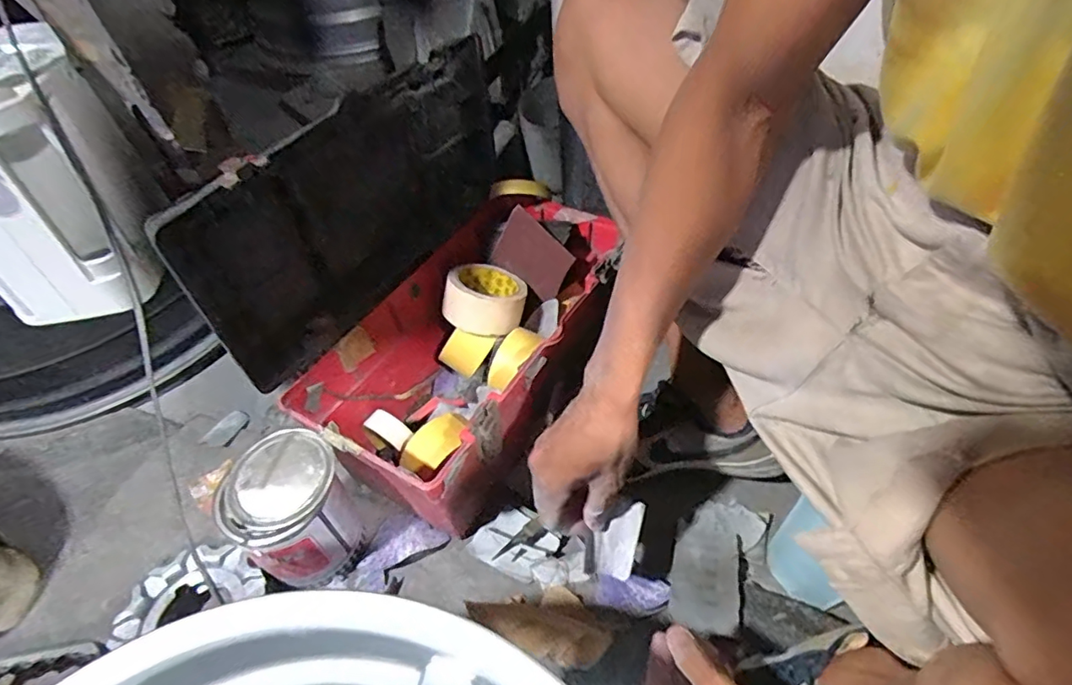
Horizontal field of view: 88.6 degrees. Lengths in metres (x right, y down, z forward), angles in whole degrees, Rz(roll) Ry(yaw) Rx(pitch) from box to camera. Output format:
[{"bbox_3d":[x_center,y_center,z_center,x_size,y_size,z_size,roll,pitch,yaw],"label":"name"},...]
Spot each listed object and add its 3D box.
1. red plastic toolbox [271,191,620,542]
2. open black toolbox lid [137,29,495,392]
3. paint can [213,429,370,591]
[{"bbox_3d":[-0.064,0.005,0.670,0.204,0.160,0.413,24,53,21],"label":"red plastic toolbox"},{"bbox_3d":[-0.170,-0.150,0.585,0.025,0.213,0.415,21,54,20],"label":"open black toolbox lid"},{"bbox_3d":[-0.239,0.168,0.551,0.107,0.133,0.117,-21,51,-16],"label":"paint can"}]

